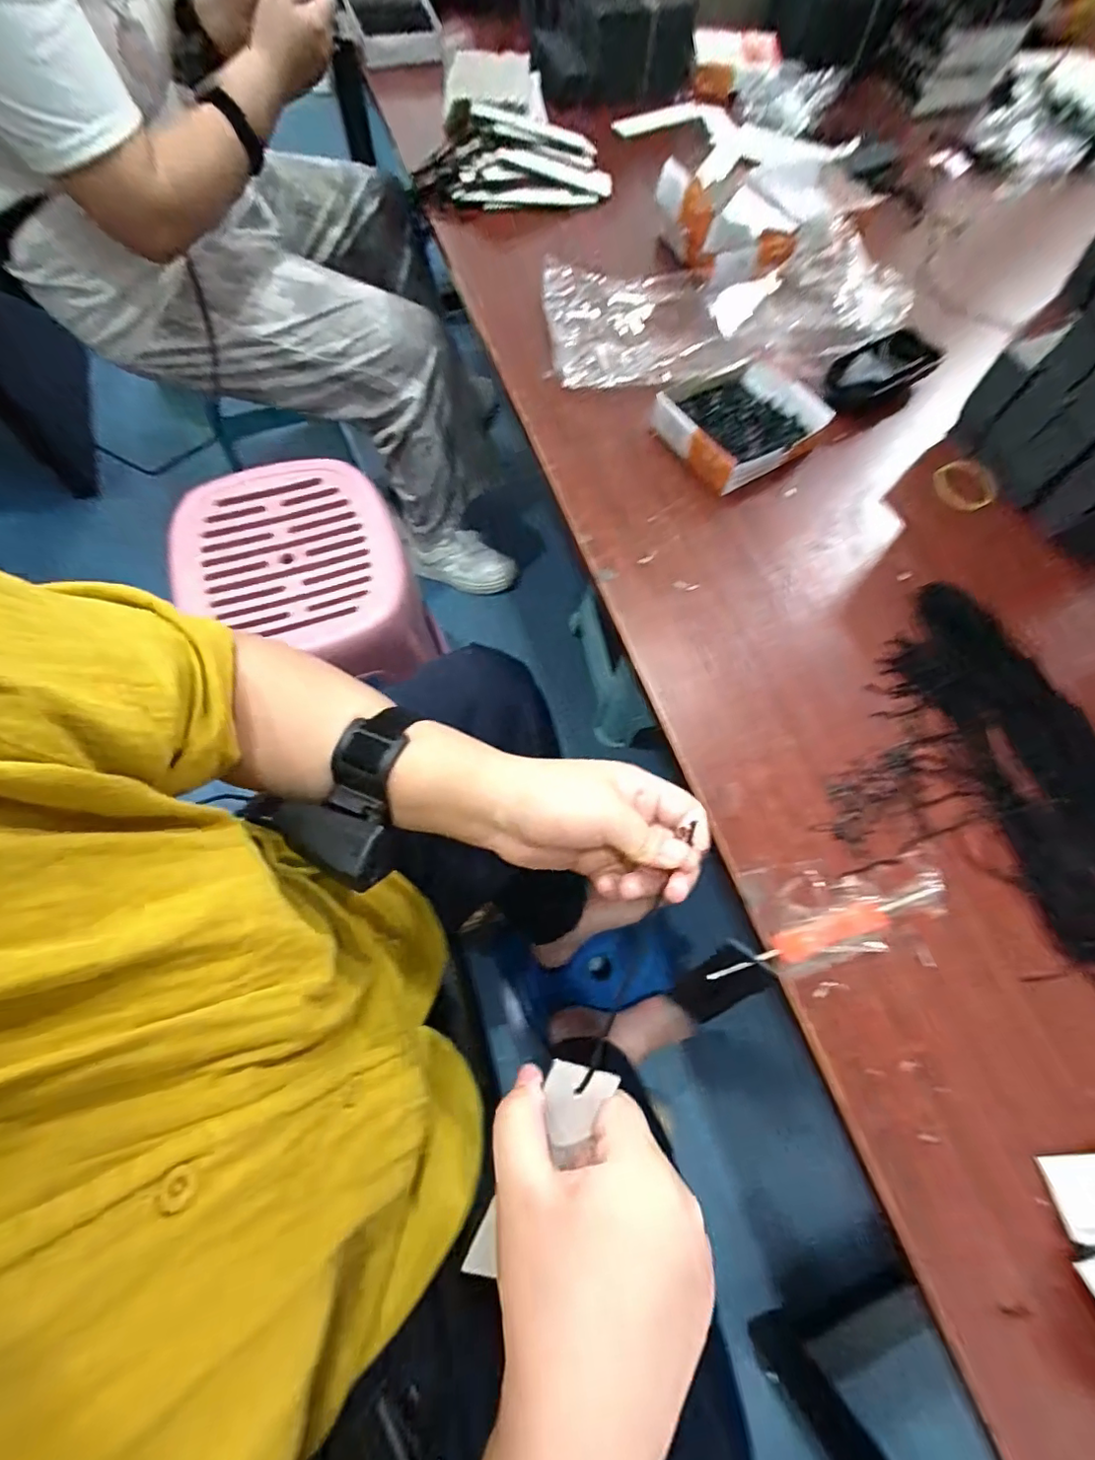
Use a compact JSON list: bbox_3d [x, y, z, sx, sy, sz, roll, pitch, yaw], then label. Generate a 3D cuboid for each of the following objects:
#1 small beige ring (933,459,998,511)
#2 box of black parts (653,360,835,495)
[{"bbox_3d":[0.347,-0.205,0.461,0.053,0.004,0.048,-21,69,-10],"label":"small beige ring"},{"bbox_3d":[0.163,-0.262,0.463,0.128,0.030,0.102,-28,71,-13],"label":"box of black parts"}]

